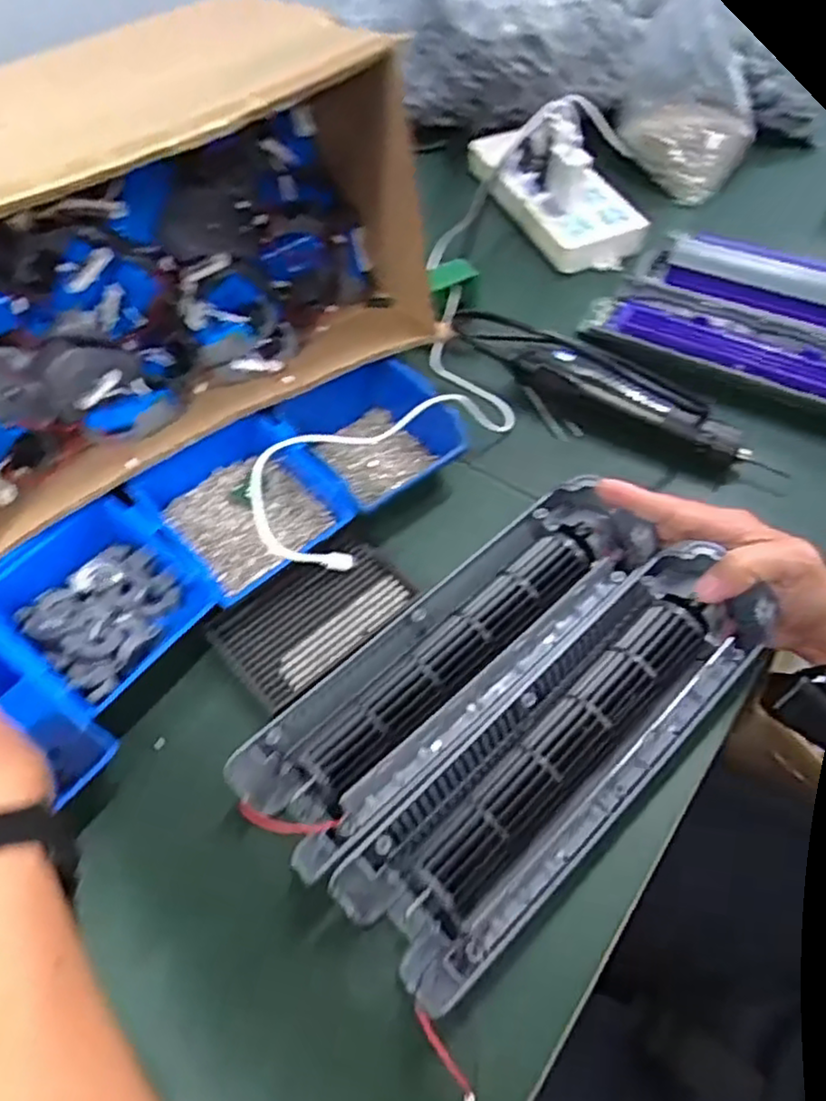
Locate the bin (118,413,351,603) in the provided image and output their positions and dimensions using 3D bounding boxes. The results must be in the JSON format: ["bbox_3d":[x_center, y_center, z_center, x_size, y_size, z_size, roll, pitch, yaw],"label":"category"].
[{"bbox_3d":[-0.129,-0.033,0.536,0.118,0.051,0.134,-38,62,-19],"label":"bin"}]

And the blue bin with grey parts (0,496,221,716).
[{"bbox_3d":[-0.223,0.035,0.500,0.139,0.051,0.121,36,66,24],"label":"blue bin with grey parts"}]

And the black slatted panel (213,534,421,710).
[{"bbox_3d":[-0.071,0.043,0.509,0.134,0.010,0.084,-38,62,-19],"label":"black slatted panel"}]

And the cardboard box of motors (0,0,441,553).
[{"bbox_3d":[-0.215,-0.224,0.539,0.410,0.237,0.280,-29,60,-15],"label":"cardboard box of motors"}]

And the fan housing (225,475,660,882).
[{"bbox_3d":[0.028,0.070,0.461,0.304,0.054,0.089,-38,62,-18],"label":"fan housing"}]

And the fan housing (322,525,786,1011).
[{"bbox_3d":[0.090,0.116,0.424,0.299,0.048,0.098,-41,63,-18],"label":"fan housing"}]

